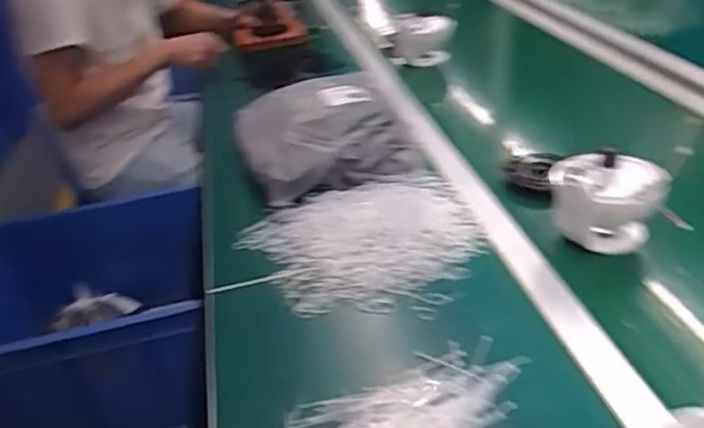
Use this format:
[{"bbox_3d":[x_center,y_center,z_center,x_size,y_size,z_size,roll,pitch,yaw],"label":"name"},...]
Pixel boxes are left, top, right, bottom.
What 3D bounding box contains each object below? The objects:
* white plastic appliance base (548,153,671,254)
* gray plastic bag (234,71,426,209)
[{"bbox_3d":[0.302,-0.018,0.733,0.115,0.098,0.088,-3,32,7],"label":"white plastic appliance base"},{"bbox_3d":[-0.049,-0.137,0.977,0.253,0.072,0.295,-13,32,-9],"label":"gray plastic bag"}]

